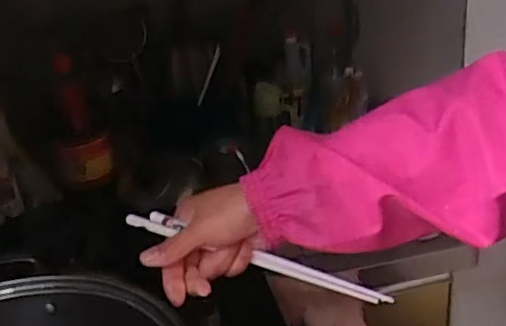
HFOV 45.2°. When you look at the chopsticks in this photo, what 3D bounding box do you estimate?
[{"bbox_3d":[0.013,0.085,0.529,0.251,0.016,0.010,21,21,-18],"label":"chopsticks"}]

